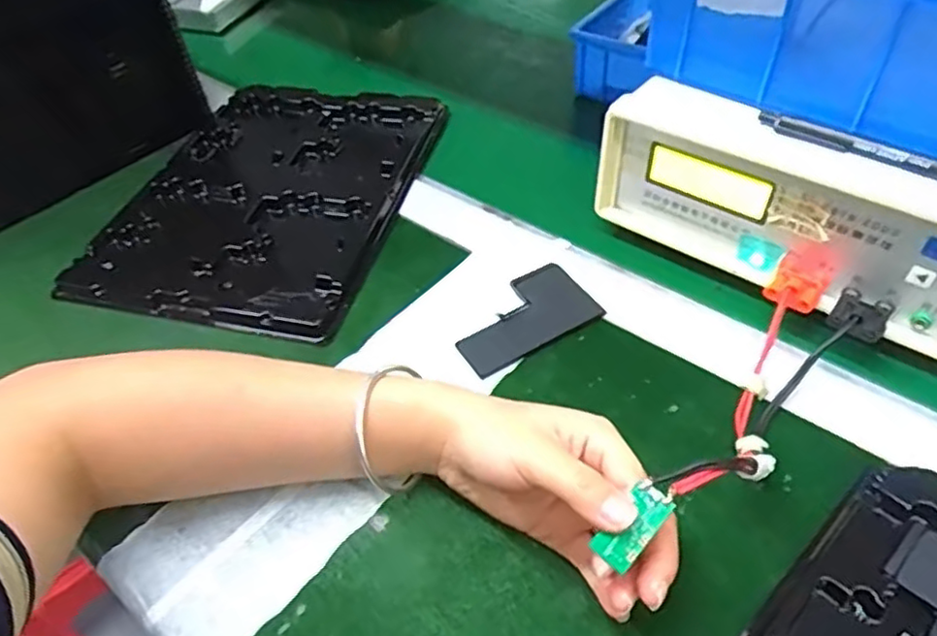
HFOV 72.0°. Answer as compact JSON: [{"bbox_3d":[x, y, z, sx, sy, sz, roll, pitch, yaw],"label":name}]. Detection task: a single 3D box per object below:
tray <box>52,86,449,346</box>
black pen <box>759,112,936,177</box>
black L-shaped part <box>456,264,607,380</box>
[{"bbox_3d":[-0.167,-0.115,0.557,0.227,0.019,0.321,8,48,12],"label":"tray"},{"bbox_3d":[0.230,-0.088,0.357,0.137,0.014,0.012,28,55,26],"label":"black pen"},{"bbox_3d":[0.035,-0.001,0.431,0.095,0.006,0.061,-25,50,-18],"label":"black L-shaped part"}]

